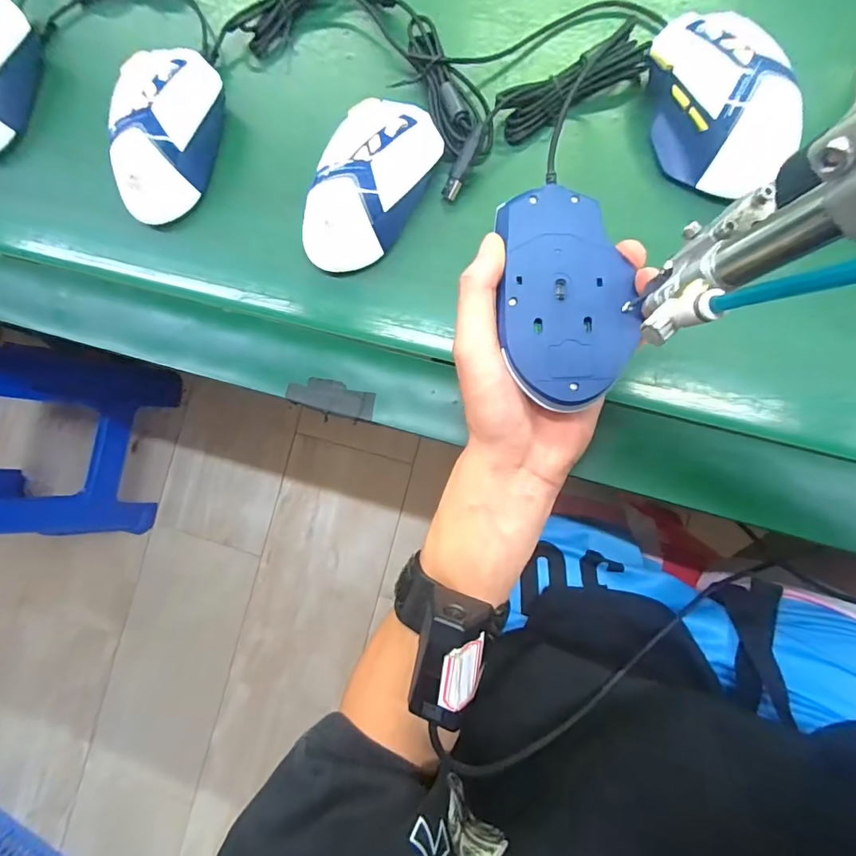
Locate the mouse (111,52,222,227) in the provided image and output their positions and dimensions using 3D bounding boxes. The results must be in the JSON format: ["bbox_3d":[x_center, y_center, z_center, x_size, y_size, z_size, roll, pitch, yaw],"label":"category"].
[{"bbox_3d":[-0.188,-0.216,0.332,0.062,0.036,0.120,8,87,0],"label":"mouse"}]

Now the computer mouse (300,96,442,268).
[{"bbox_3d":[-0.040,-0.166,0.316,0.063,0.041,0.120,29,87,1],"label":"computer mouse"}]

